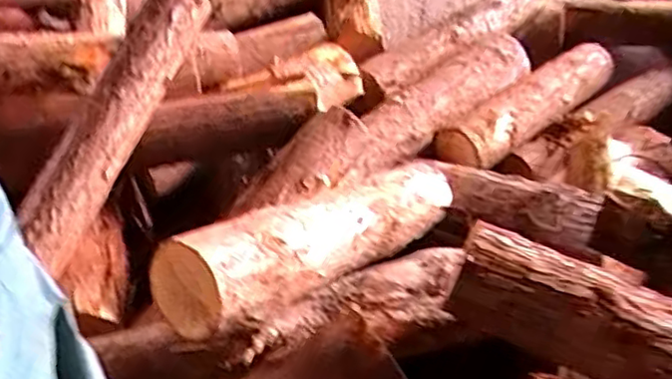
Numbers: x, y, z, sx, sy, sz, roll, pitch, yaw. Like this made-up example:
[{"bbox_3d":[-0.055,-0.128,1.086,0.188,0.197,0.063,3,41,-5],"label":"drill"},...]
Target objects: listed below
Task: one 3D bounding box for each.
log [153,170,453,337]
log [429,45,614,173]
[{"bbox_3d":[0.010,0.049,0.841,0.108,0.085,0.510,43,36,23],"label":"log"},{"bbox_3d":[0.381,-0.168,1.304,0.492,0.080,0.105,-34,64,-26],"label":"log"}]

